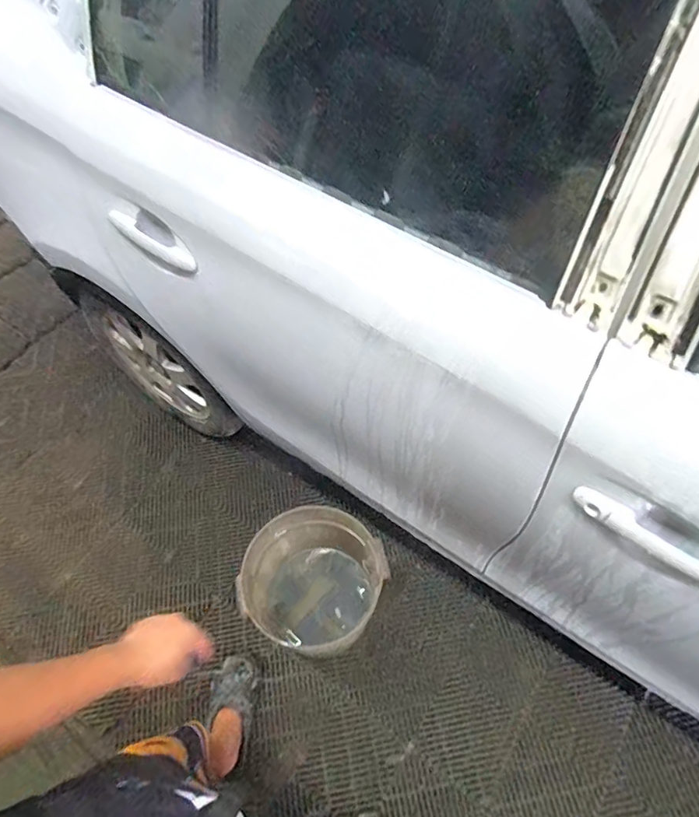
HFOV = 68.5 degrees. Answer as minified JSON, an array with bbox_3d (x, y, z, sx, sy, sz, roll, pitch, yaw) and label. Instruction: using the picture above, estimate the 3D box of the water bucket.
[{"bbox_3d":[-0.071,0.432,1.290,0.302,0.314,0.287,-1,56,1],"label":"water bucket"}]

